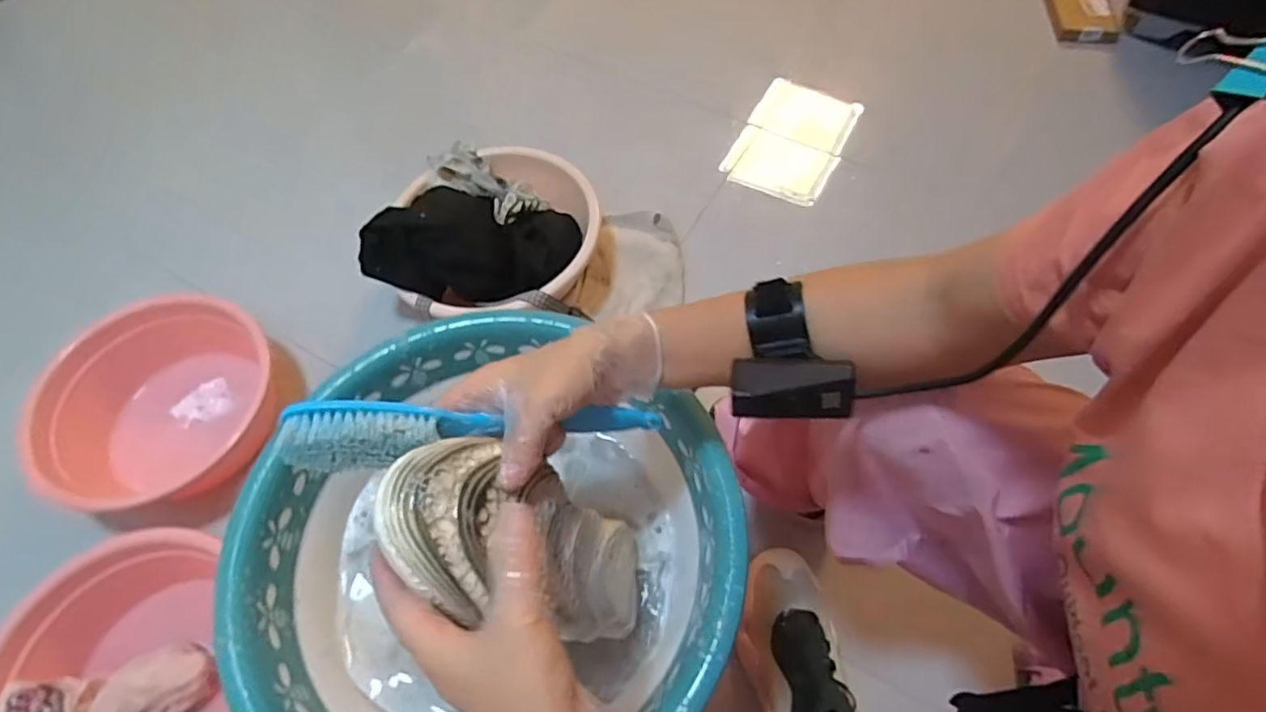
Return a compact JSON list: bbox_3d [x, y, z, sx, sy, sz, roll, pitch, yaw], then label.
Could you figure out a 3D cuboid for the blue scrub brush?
[{"bbox_3d":[-0.095,0.046,0.403,0.231,0.030,0.036,0,59,-22],"label":"blue scrub brush"}]

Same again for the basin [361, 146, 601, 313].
[{"bbox_3d":[-0.208,-0.184,0.941,0.294,0.135,0.293,0,61,0],"label":"basin"}]

